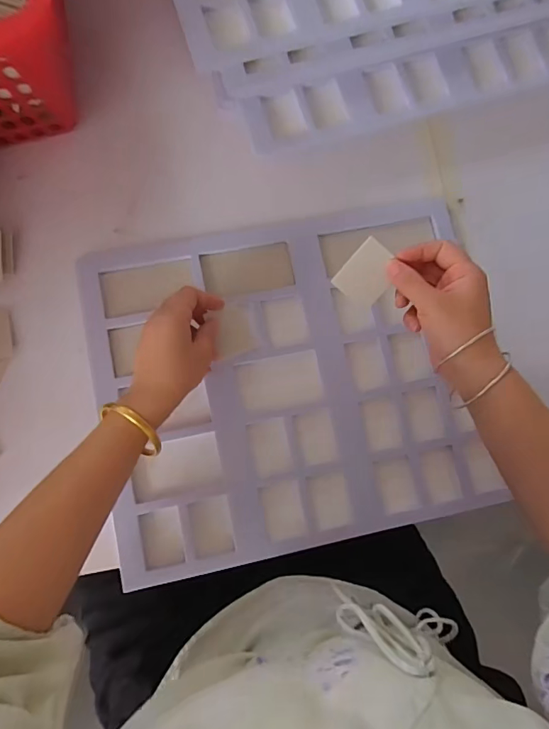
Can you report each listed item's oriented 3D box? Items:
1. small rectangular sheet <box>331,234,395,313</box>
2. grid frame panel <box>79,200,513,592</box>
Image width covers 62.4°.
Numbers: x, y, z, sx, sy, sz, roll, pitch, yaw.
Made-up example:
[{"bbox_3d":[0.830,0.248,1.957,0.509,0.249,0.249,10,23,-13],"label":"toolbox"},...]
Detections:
[{"bbox_3d":[0.084,-0.081,0.409,0.043,0.004,0.052,36,112,-13],"label":"small rectangular sheet"},{"bbox_3d":[0.017,0.014,0.495,0.394,0.022,0.348,-11,82,-5],"label":"grid frame panel"}]

